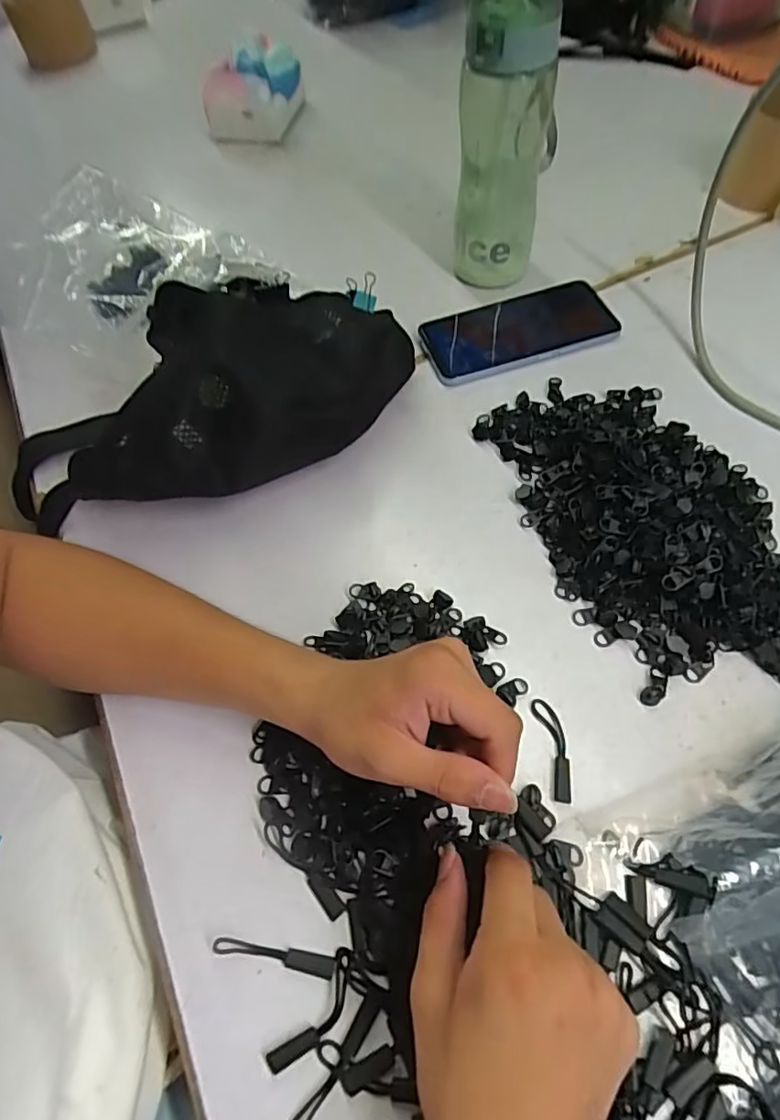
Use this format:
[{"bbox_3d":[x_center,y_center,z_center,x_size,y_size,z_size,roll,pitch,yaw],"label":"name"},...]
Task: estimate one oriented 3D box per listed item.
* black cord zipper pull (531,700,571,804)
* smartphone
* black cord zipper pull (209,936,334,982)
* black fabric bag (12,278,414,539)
[{"bbox_3d":[0.095,0.108,0.335,0.015,0.004,0.057,-9,59,0],"label":"black cord zipper pull"},{"bbox_3d":[0.110,-0.195,0.500,0.158,0.014,0.074,-15,59,-4],"label":"smartphone"},{"bbox_3d":[-0.057,0.195,0.288,0.060,0.007,0.009,7,60,9],"label":"black cord zipper pull"},{"bbox_3d":[-0.124,-0.111,0.412,0.284,0.113,0.132,-18,60,-6],"label":"black fabric bag"}]

